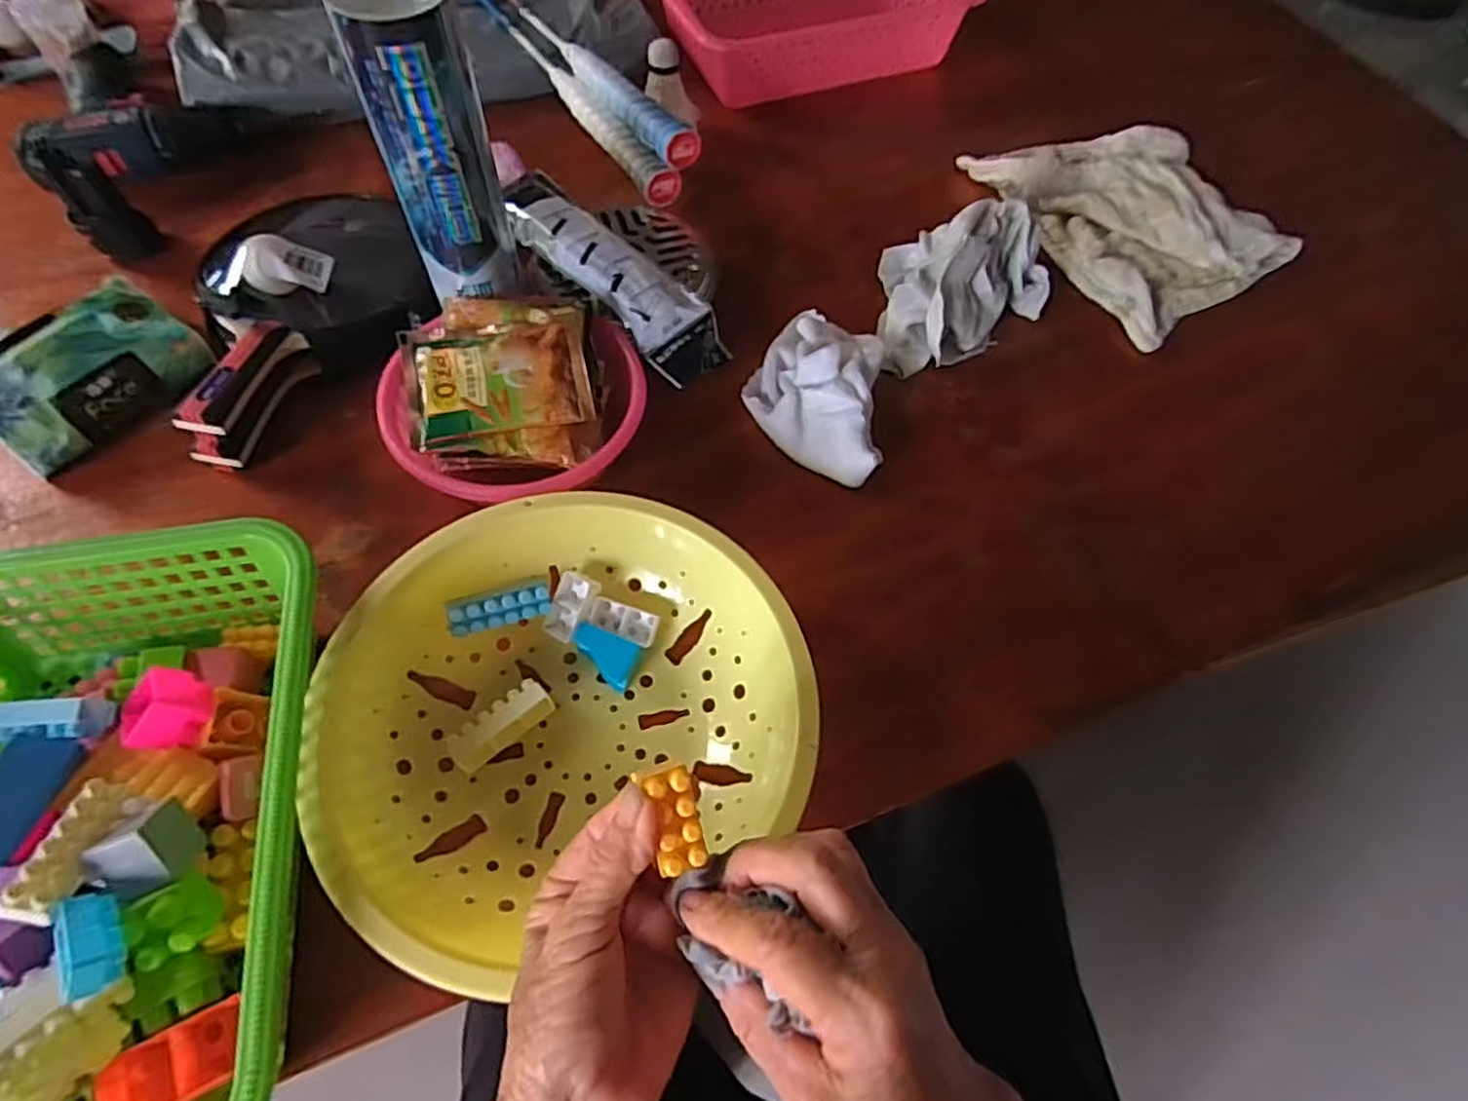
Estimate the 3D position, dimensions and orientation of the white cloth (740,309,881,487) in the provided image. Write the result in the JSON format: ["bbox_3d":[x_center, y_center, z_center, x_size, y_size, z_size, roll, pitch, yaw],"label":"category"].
[{"bbox_3d":[0.058,-0.124,0.537,0.096,0.045,0.158,4,61,0],"label":"white cloth"}]

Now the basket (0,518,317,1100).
[{"bbox_3d":[-0.308,0.141,0.352,0.219,0.078,0.294,-9,62,-7],"label":"basket"}]

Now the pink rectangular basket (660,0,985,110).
[{"bbox_3d":[0.070,-0.566,0.771,0.305,0.075,0.203,-18,63,-11],"label":"pink rectangular basket"}]

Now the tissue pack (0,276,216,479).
[{"bbox_3d":[-0.443,-0.122,0.508,0.070,0.063,0.130,36,66,17],"label":"tissue pack"}]

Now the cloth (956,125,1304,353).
[{"bbox_3d":[0.356,-0.300,0.655,0.187,0.032,0.236,-24,65,-14],"label":"cloth"}]

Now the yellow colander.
[{"bbox_3d":[-0.095,0.086,0.407,0.242,0.064,0.222,-32,67,-18],"label":"yellow colander"}]

